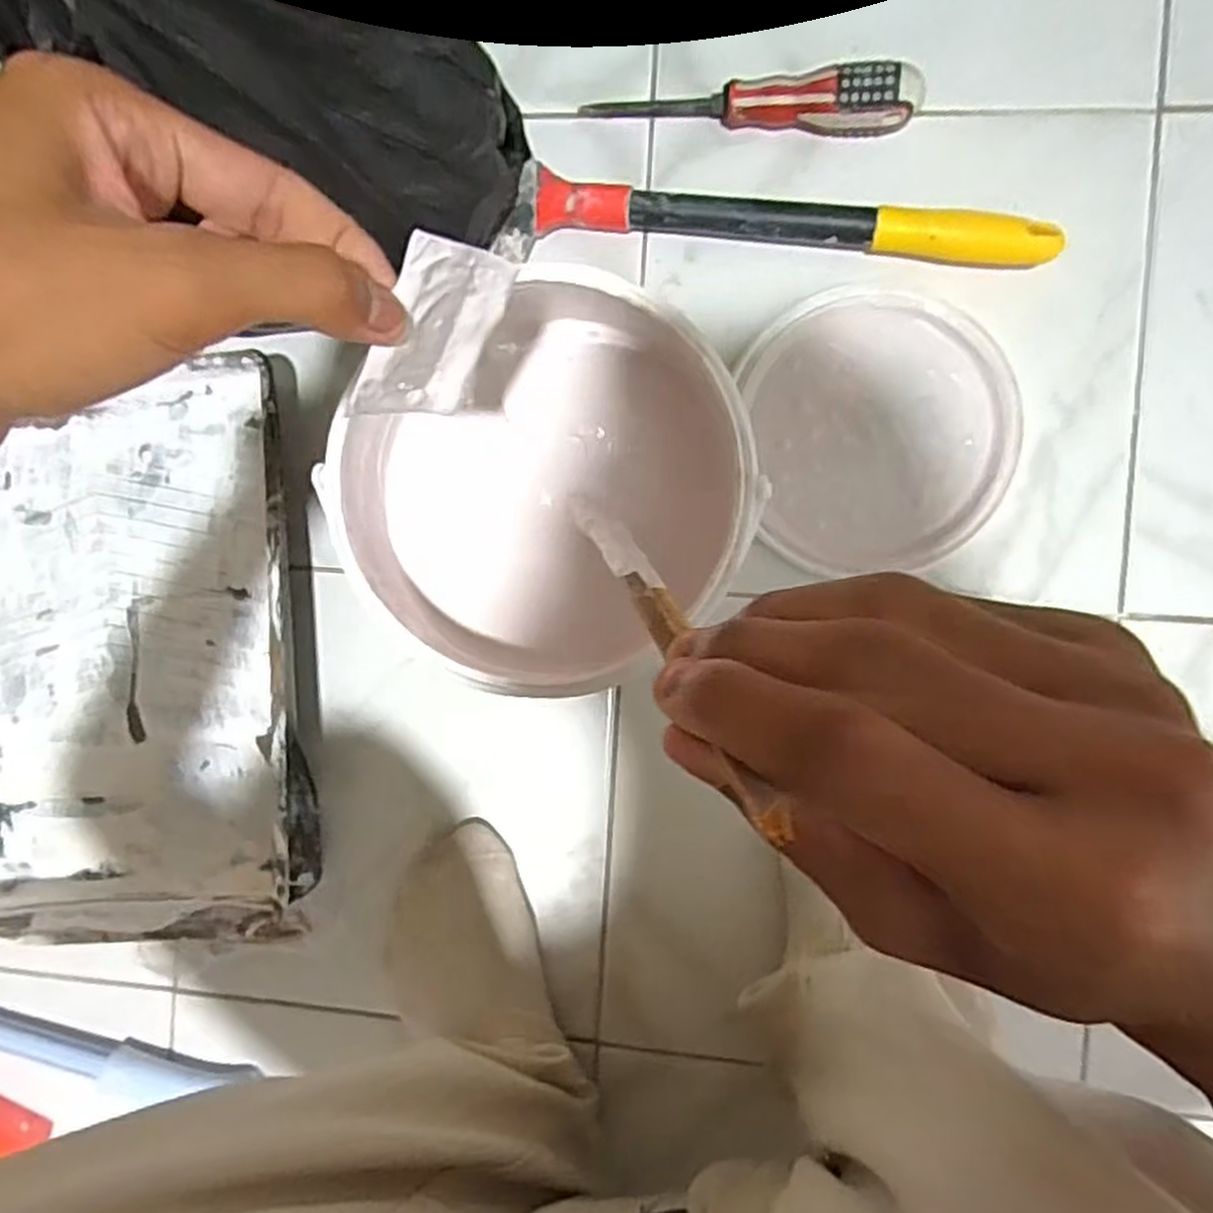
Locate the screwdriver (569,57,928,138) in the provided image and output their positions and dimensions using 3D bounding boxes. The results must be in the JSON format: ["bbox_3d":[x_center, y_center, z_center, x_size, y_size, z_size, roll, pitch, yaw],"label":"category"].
[{"bbox_3d":[0.085,-0.304,0.474,0.196,0.035,0.028,4,93,5],"label":"screwdriver"}]

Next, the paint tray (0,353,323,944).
[{"bbox_3d":[-0.331,0.030,0.504,0.276,0.082,0.339,-4,92,5],"label":"paint tray"}]

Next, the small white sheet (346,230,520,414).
[{"bbox_3d":[-0.054,-0.086,0.250,0.005,0.054,0.057,38,116,9],"label":"small white sheet"}]

